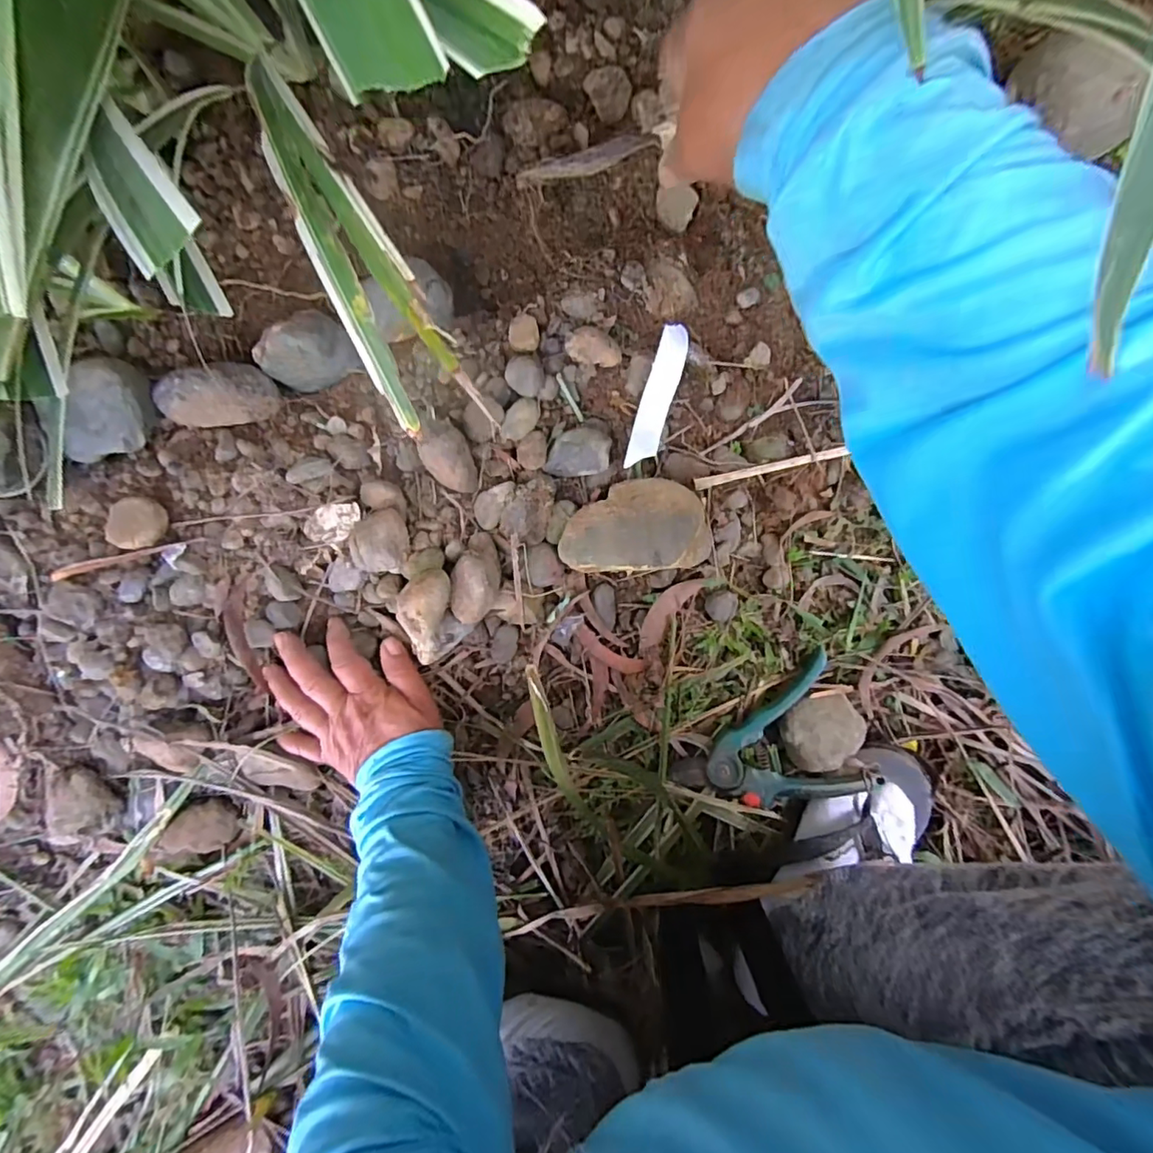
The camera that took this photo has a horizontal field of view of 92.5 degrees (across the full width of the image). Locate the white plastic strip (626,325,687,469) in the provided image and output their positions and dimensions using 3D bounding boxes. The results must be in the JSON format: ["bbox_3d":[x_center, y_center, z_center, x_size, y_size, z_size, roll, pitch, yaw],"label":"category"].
[{"bbox_3d":[0.067,-0.147,0.453,0.024,0.004,0.116,16,97,-1],"label":"white plastic strip"}]

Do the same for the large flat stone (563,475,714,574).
[{"bbox_3d":[0.045,-0.041,0.439,0.112,0.052,0.067,-3,95,-4],"label":"large flat stone"}]

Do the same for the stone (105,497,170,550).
[{"bbox_3d":[-0.348,-0.043,0.437,0.045,0.024,0.039,-1,95,-4],"label":"stone"}]

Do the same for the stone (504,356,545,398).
[{"bbox_3d":[-0.042,-0.160,0.438,0.031,0.016,0.030,0,95,-4],"label":"stone"}]

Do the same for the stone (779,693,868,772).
[{"bbox_3d":[0.213,0.130,0.476,0.071,0.035,0.054,-27,96,-1],"label":"stone"}]

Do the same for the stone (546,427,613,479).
[{"bbox_3d":[0.001,-0.099,0.446,0.052,0.026,0.036,-7,96,-3],"label":"stone"}]

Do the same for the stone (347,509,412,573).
[{"bbox_3d":[-0.155,-0.028,0.434,0.046,0.032,0.049,-3,95,-4],"label":"stone"}]

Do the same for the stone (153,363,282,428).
[{"bbox_3d":[-0.285,-0.140,0.429,0.081,0.042,0.037,-13,96,-3],"label":"stone"}]

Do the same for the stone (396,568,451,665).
[{"bbox_3d":[-0.118,0.034,0.422,0.034,0.028,0.075,8,111,-5],"label":"stone"}]

